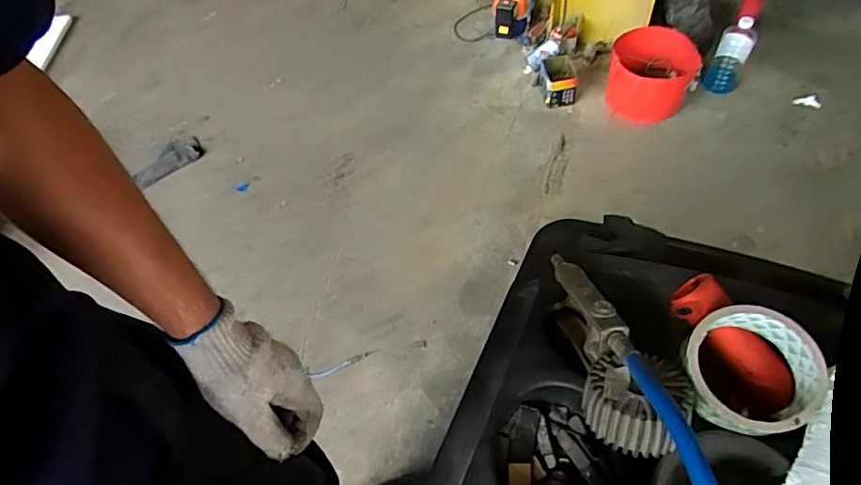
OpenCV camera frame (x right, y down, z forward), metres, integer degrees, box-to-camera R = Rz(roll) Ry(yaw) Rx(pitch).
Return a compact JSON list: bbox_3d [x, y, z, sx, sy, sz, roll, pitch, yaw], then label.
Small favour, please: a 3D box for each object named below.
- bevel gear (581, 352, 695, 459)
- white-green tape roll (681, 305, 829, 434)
[{"bbox_3d":[0.146,0.108,0.377,0.067,0.032,0.071,-3,53,4],"label":"bevel gear"},{"bbox_3d":[0.228,0.092,0.381,0.087,0.044,0.084,-3,53,4],"label":"white-green tape roll"}]

